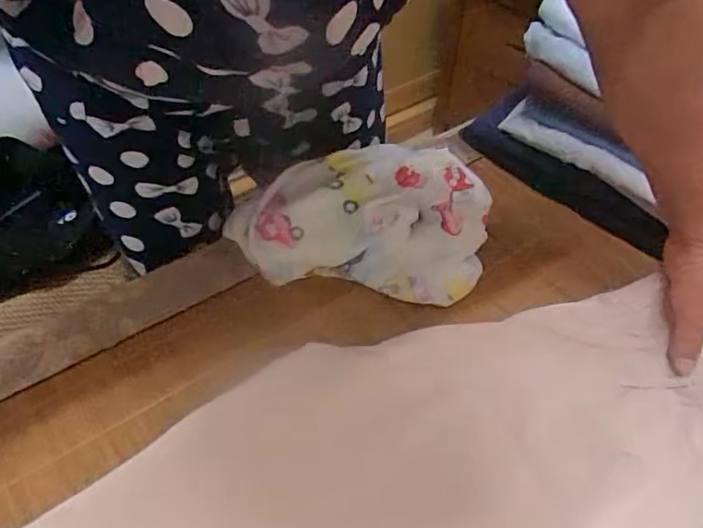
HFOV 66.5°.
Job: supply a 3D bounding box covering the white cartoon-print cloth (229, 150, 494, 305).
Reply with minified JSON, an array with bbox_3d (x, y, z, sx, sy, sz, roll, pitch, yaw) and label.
[{"bbox_3d":[0.005,-0.049,0.579,0.280,0.094,0.153,9,50,5],"label":"white cartoon-print cloth"}]

